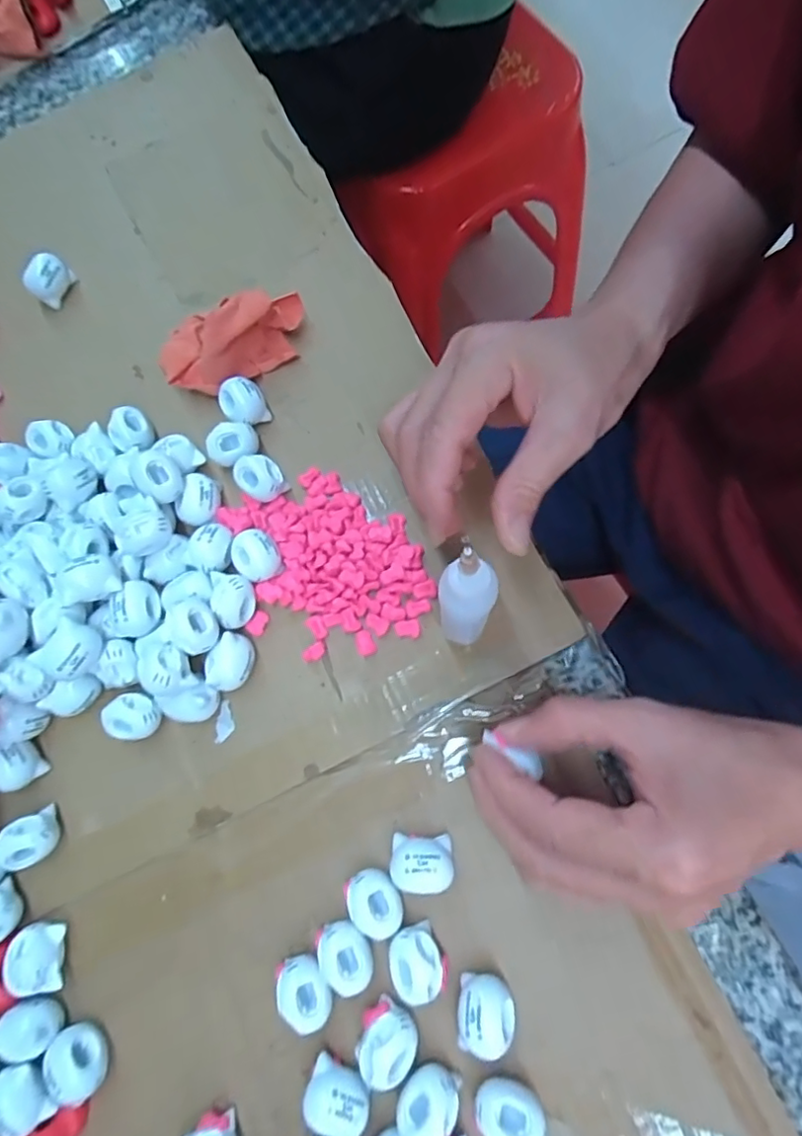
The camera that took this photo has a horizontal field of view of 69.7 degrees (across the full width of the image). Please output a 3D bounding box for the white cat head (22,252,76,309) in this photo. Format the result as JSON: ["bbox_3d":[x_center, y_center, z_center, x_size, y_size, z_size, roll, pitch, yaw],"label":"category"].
[{"bbox_3d":[-0.203,-0.167,0.332,0.026,0.020,0.017,-42,76,-5],"label":"white cat head"}]

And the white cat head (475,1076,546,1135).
[{"bbox_3d":[0.041,0.206,0.218,0.024,0.017,0.018,-15,75,1],"label":"white cat head"}]

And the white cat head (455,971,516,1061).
[{"bbox_3d":[0.033,0.175,0.226,0.023,0.016,0.023,-8,76,3],"label":"white cat head"}]

